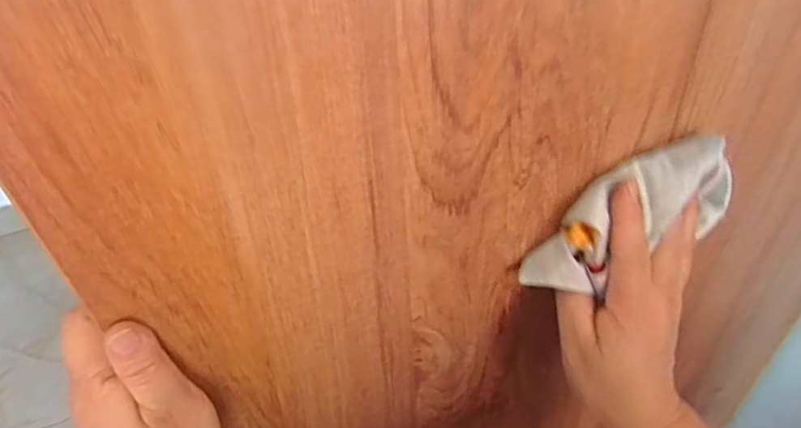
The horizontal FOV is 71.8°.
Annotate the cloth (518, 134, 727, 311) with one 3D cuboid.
[{"bbox_3d":[0.130,0.004,0.312,0.132,0.062,0.031,-32,46,1],"label":"cloth"}]

